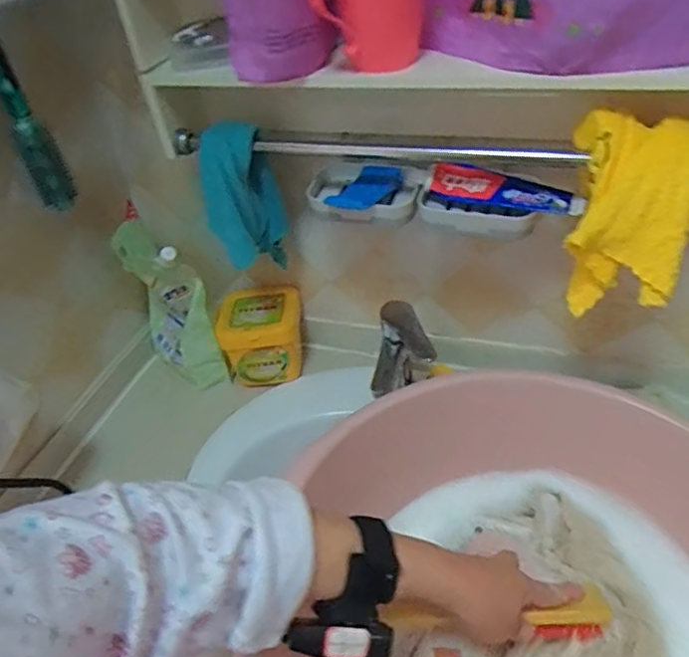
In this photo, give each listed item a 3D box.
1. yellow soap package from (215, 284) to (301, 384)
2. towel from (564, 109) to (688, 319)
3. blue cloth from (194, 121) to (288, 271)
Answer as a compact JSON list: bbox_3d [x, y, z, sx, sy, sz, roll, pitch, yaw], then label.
[{"bbox_3d":[-0.126,0.012,0.902,0.124,0.105,0.111,-10,42,-3],"label":"yellow soap package"},{"bbox_3d":[0.264,-0.102,0.543,0.122,0.159,0.101,9,44,18],"label":"towel"},{"bbox_3d":[-0.125,-0.154,0.713,0.081,0.188,0.078,-3,42,6],"label":"blue cloth"}]

